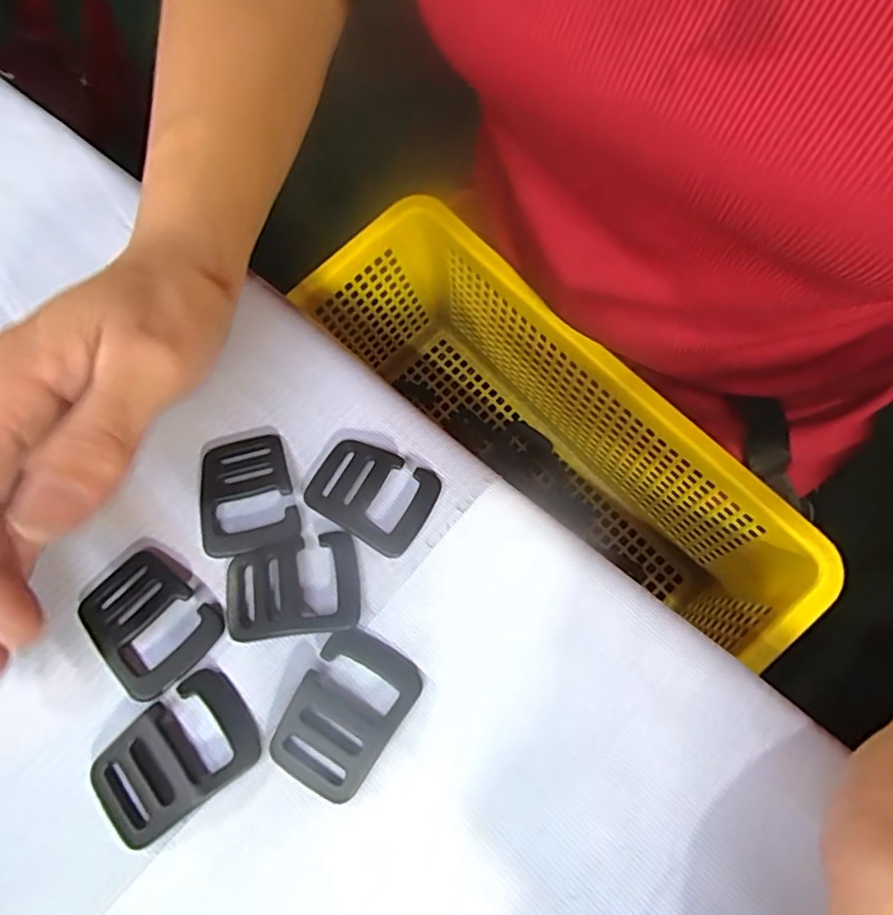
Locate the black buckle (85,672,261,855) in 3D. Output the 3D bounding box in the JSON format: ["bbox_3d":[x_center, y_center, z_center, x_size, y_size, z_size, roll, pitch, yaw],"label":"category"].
[{"bbox_3d":[-0.080,0.087,0.174,0.044,0.006,0.032,-35,68,-17],"label":"black buckle"}]

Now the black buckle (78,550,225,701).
[{"bbox_3d":[-0.097,0.051,0.191,0.041,0.005,0.033,38,69,18],"label":"black buckle"}]

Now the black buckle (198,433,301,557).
[{"bbox_3d":[-0.071,0.012,0.210,0.033,0.005,0.044,-12,63,-6],"label":"black buckle"}]

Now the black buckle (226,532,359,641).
[{"bbox_3d":[-0.050,0.043,0.195,0.042,0.005,0.032,-8,63,-4],"label":"black buckle"}]

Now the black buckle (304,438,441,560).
[{"bbox_3d":[-0.027,0.012,0.210,0.044,0.006,0.032,25,65,13],"label":"black buckle"}]

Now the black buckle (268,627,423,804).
[{"bbox_3d":[-0.030,0.076,0.179,0.032,0.005,0.044,28,68,13],"label":"black buckle"}]

